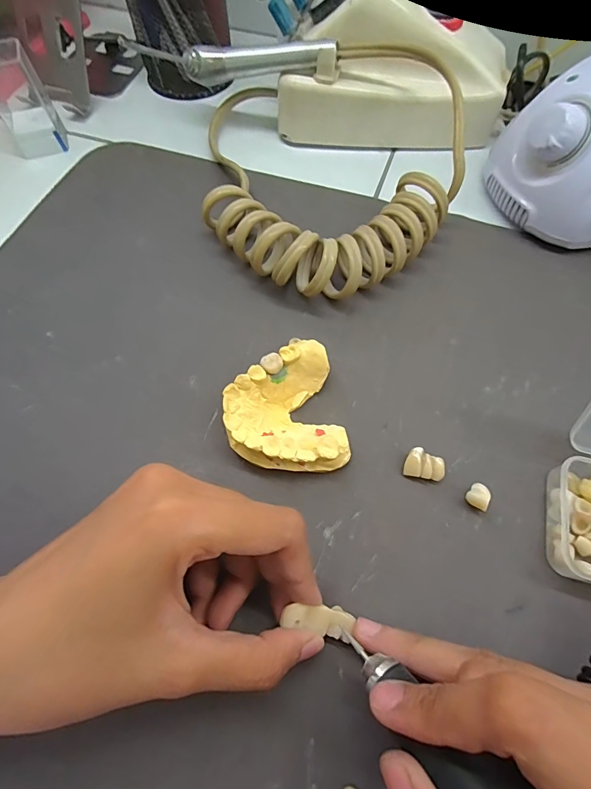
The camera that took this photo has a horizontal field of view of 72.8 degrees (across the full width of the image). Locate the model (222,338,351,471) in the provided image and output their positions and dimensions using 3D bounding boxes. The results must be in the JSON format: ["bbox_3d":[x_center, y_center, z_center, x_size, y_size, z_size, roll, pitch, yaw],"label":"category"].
[{"bbox_3d":[-0.006,0.009,0.208,0.056,0.026,0.064,-11,66,-4],"label":"model"}]

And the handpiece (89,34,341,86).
[{"bbox_3d":[-0.055,-0.236,0.283,0.169,0.028,0.011,8,64,6],"label":"handpiece"}]

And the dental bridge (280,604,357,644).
[{"bbox_3d":[0.010,0.094,0.166,0.029,0.006,0.012,16,65,-16],"label":"dental bridge"}]

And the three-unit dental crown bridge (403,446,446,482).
[{"bbox_3d":[0.066,0.036,0.203,0.020,0.009,0.013,12,67,6],"label":"three-unit dental crown bridge"}]

